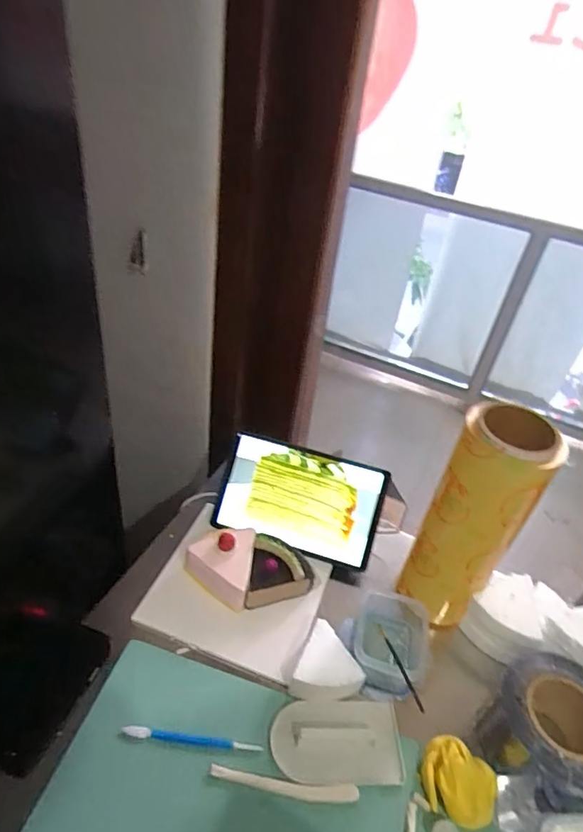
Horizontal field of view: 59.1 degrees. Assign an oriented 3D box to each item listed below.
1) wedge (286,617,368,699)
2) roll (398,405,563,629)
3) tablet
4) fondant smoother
[{"bbox_3d":[0.048,0.303,0.619,0.077,0.043,0.085,21,40,15],"label":"wedge"},{"bbox_3d":[0.221,0.139,0.641,0.081,0.322,0.102,-23,48,-34],"label":"roll"},{"bbox_3d":[0.011,0.125,0.766,0.238,0.013,0.146,16,84,7],"label":"tablet"},{"bbox_3d":[0.051,0.360,0.572,0.141,0.020,0.082,4,38,-6],"label":"fondant smoother"}]

